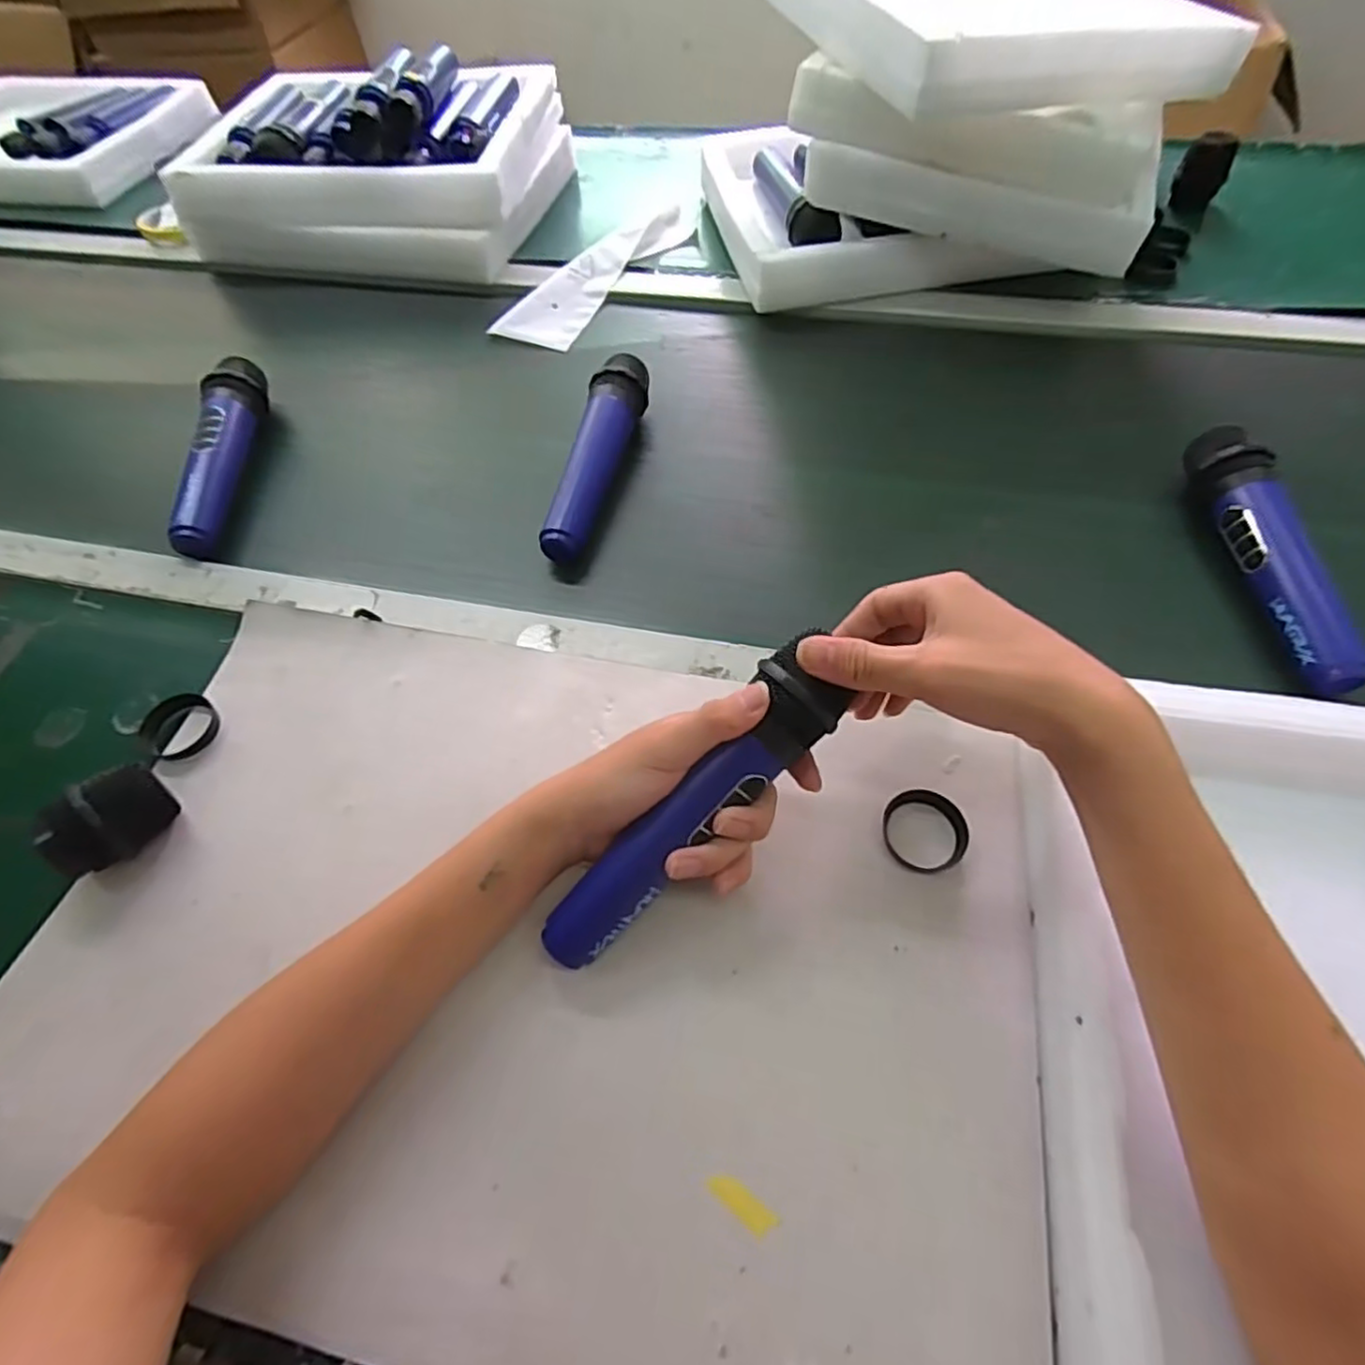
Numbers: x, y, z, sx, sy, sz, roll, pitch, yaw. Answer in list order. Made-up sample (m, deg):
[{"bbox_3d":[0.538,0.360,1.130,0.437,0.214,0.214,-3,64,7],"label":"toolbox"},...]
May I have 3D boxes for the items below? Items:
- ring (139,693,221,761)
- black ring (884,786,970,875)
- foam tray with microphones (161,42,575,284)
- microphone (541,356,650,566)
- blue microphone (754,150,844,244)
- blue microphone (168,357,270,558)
[{"bbox_3d":[-0.316,0.026,0.428,0.049,0.007,0.041,9,59,10],"label":"ring"},{"bbox_3d":[0.132,0.079,0.368,0.043,0.013,0.043,-2,57,3],"label":"black ring"},{"bbox_3d":[-0.331,-0.585,0.757,0.356,0.119,0.308,8,58,9],"label":"foam tray with microphones"},{"bbox_3d":[-0.065,-0.177,0.530,0.040,0.050,0.193,8,58,9],"label":"microphone"},{"bbox_3d":[0.113,-0.497,0.696,0.047,0.048,0.201,-9,57,-2],"label":"blue microphone"},{"bbox_3d":[-0.371,-0.189,0.547,0.037,0.048,0.194,-9,57,-1],"label":"blue microphone"}]

